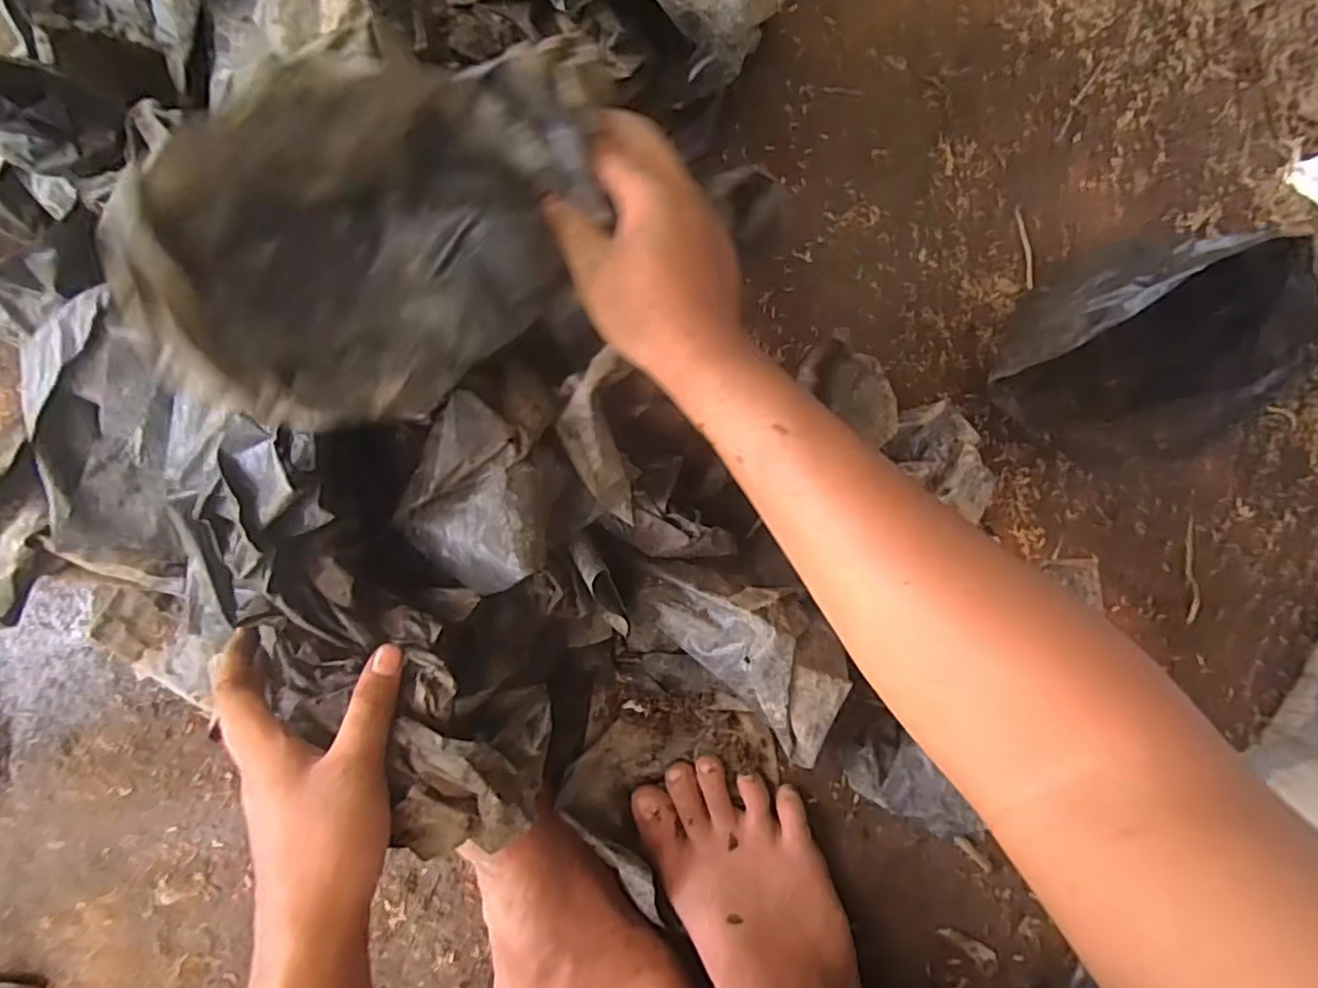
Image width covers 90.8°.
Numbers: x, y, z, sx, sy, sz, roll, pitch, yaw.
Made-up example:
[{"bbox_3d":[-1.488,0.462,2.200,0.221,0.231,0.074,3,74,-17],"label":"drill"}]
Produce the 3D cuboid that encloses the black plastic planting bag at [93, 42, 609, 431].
[{"bbox_3d":[-0.116,-0.124,0.310,0.238,0.052,0.136,-37,117,-25],"label":"black plastic planting bag"}]

